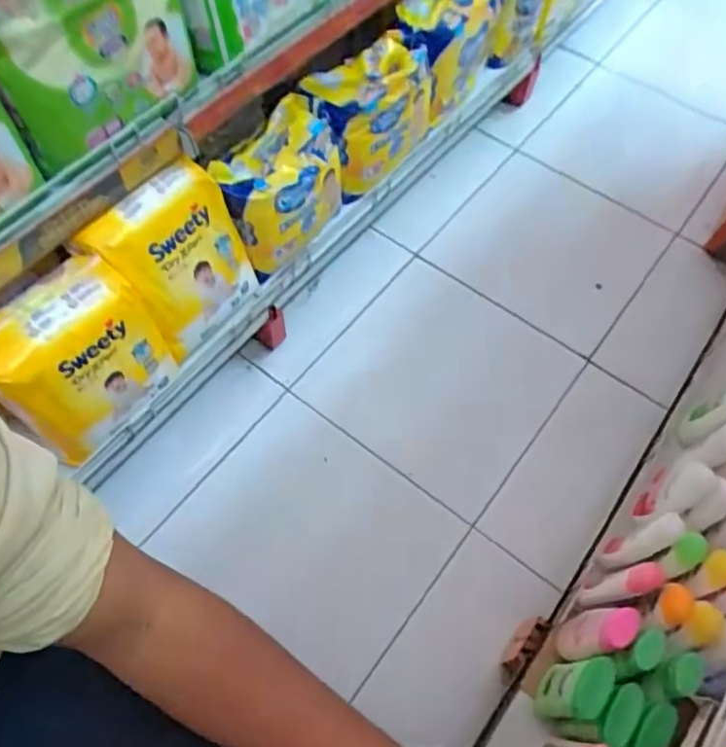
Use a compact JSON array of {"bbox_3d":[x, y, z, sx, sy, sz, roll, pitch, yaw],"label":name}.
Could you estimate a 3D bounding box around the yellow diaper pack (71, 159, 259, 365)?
[{"bbox_3d":[-0.247,-0.148,0.858,0.090,0.231,0.185,37,67,17],"label":"yellow diaper pack"}]

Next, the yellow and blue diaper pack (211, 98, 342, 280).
[{"bbox_3d":[-0.124,-0.284,0.950,0.096,0.190,0.211,33,66,15],"label":"yellow and blue diaper pack"}]

